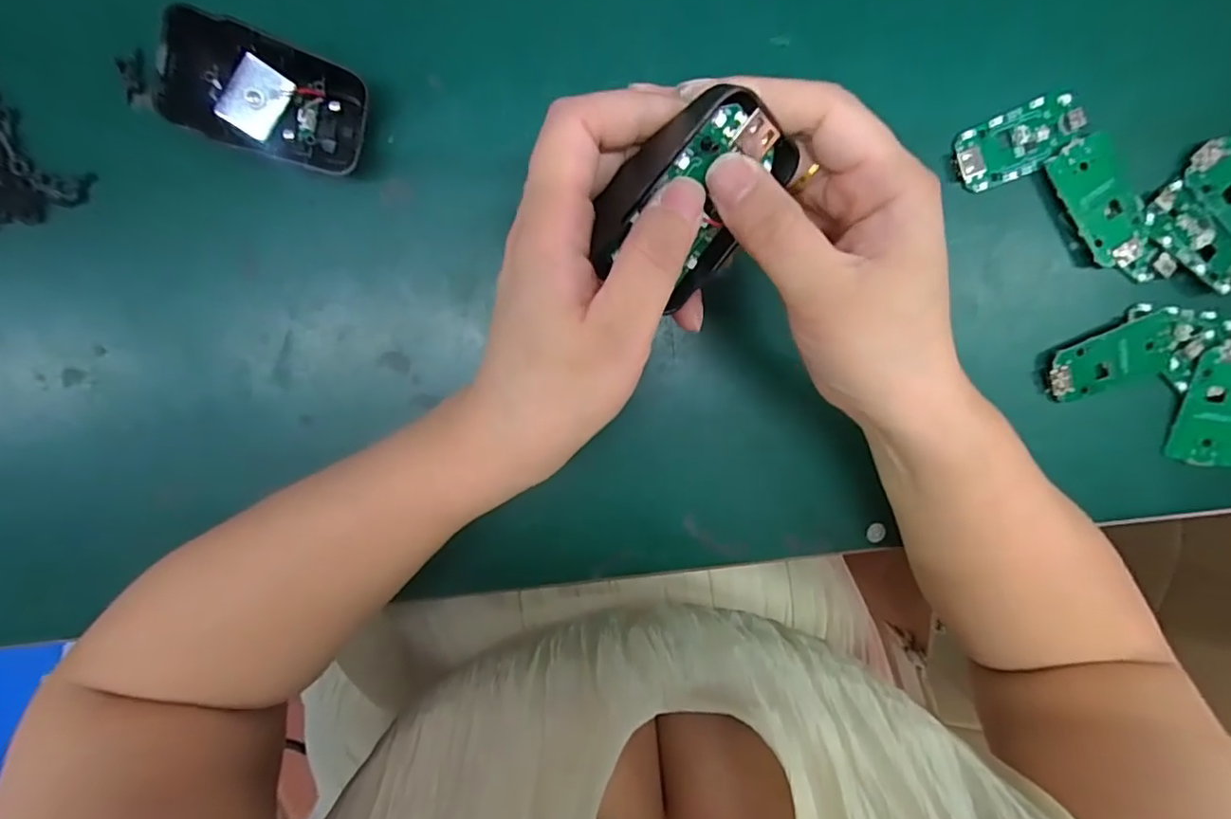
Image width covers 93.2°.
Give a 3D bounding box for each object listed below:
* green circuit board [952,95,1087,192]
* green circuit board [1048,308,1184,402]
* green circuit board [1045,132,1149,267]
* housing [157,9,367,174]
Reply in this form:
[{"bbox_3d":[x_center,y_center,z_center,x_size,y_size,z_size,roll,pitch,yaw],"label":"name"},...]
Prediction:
[{"bbox_3d":[0.191,-0.127,0.277,0.062,0.004,0.030,-24,99,-1],"label":"green circuit board"},{"bbox_3d":[0.254,-0.027,0.293,0.071,0.004,0.029,-19,99,-2],"label":"green circuit board"},{"bbox_3d":[0.235,-0.100,0.281,0.032,0.005,0.063,-36,99,1],"label":"green circuit board"},{"bbox_3d":[-0.140,-0.126,0.235,0.069,0.013,0.043,9,109,-32],"label":"housing"}]

